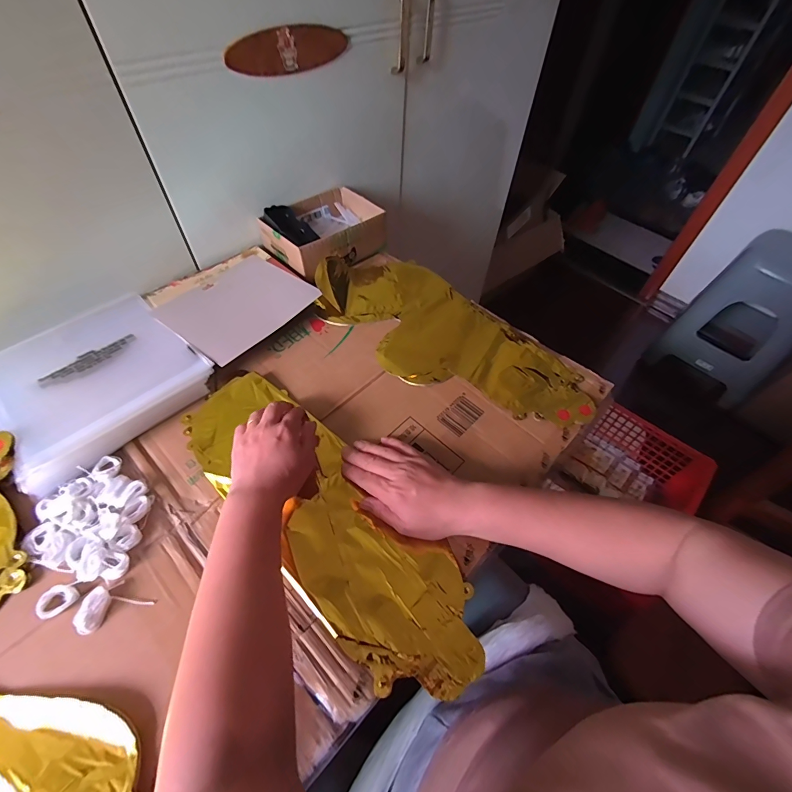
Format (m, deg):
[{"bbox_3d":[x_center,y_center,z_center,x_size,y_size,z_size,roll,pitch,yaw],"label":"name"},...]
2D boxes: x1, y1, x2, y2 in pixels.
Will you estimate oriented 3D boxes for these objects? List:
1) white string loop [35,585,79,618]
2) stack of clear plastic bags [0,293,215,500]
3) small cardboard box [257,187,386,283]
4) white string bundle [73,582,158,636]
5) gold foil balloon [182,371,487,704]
[{"bbox_3d":[-0.310,0.188,0.350,0.026,0.010,0.029,32,58,18],"label":"white string loop"},{"bbox_3d":[-0.382,-0.022,0.482,0.219,0.029,0.217,36,59,21],"label":"stack of clear plastic bags"},{"bbox_3d":[-0.127,-0.297,0.680,0.196,0.059,0.144,-37,64,-26],"label":"small cardboard box"},{"bbox_3d":[-0.258,0.187,0.349,0.058,0.012,0.034,-23,58,-19],"label":"white string bundle"},{"bbox_3d":[-0.081,0.123,0.420,0.133,0.011,0.416,-38,65,-27],"label":"gold foil balloon"}]

